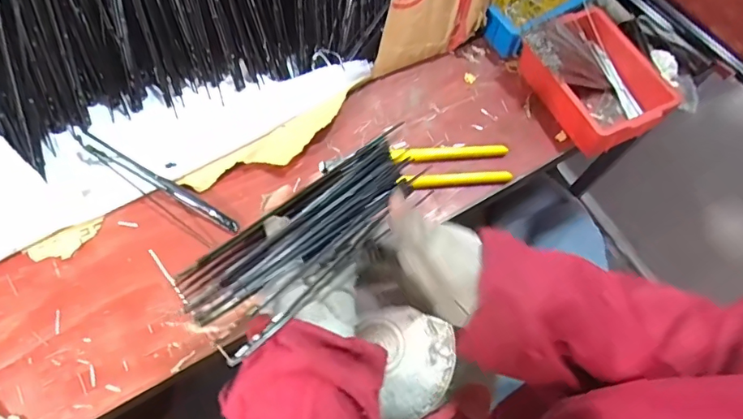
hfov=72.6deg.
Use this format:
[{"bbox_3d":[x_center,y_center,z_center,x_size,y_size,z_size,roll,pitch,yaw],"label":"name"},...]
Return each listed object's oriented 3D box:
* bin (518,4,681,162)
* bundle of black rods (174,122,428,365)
[{"bbox_3d":[0.231,-0.134,0.528,0.107,0.068,0.147,-28,73,-11],"label":"bin"},{"bbox_3d":[-0.045,0.017,0.370,0.189,0.051,0.057,-34,74,-18],"label":"bundle of black rods"}]

